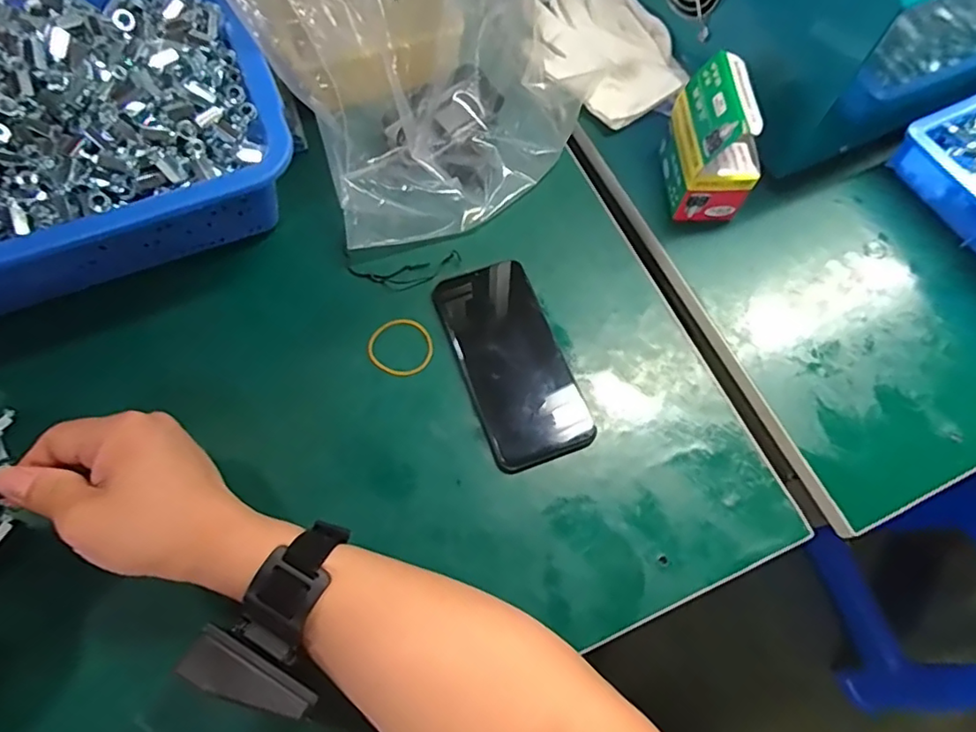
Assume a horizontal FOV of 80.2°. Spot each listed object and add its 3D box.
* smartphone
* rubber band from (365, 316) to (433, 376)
[{"bbox_3d":[0.017,-0.005,0.424,0.076,0.016,0.154,-18,69,-10],"label":"smartphone"},{"bbox_3d":[-0.064,-0.014,0.430,0.048,0.005,0.046,1,67,-3],"label":"rubber band"}]

